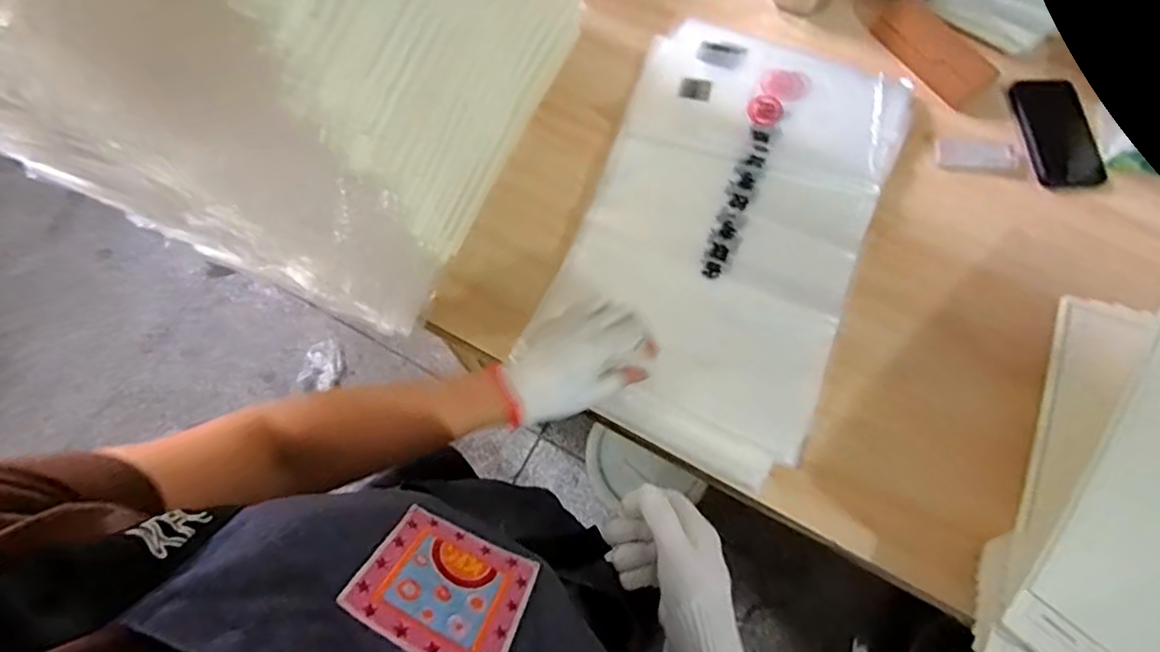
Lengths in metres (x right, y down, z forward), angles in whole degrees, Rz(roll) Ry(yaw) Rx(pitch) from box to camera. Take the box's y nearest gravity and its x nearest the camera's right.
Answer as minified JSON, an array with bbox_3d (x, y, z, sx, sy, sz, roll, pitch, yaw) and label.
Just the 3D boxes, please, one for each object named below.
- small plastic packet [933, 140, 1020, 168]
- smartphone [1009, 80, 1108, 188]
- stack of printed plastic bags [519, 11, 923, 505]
[{"bbox_3d":[0.466,-0.203,0.674,0.099,0.004,0.036,2,71,1],"label":"small plastic packet"},{"bbox_3d":[0.574,-0.234,0.697,0.085,0.014,0.152,-4,71,-1],"label":"smartphone"},{"bbox_3d":[0.158,-0.119,0.643,0.301,0.031,0.499,23,73,8],"label":"stack of printed plastic bags"}]

